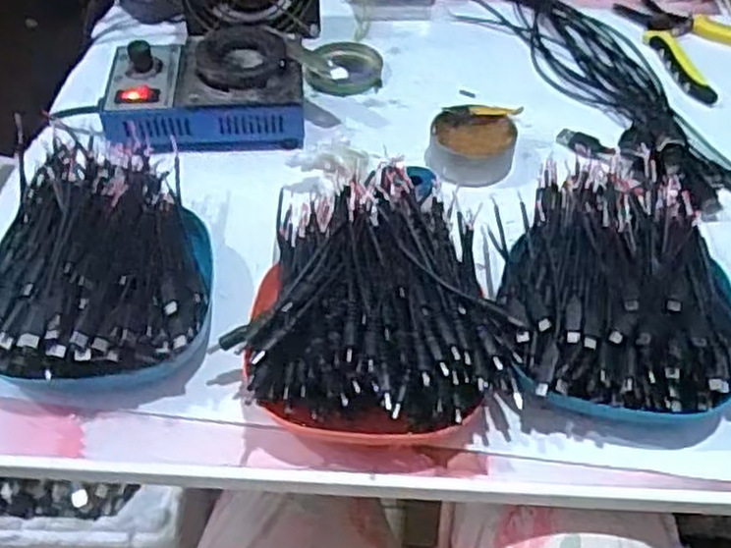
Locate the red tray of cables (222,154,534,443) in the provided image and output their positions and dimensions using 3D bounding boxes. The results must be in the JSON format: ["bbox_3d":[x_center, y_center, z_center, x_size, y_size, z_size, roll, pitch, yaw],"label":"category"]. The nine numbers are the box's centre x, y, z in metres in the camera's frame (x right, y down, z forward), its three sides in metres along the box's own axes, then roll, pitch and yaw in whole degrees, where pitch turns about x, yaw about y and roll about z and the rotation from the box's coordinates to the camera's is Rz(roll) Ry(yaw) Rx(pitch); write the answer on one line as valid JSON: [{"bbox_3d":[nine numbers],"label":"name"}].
[{"bbox_3d":[0.011,0.015,0.450,0.158,0.069,0.181,9,51,8],"label":"red tray of cables"}]

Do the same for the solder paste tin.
[{"bbox_3d":[0.081,-0.092,0.580,0.064,0.028,0.057,3,50,2],"label":"solder paste tin"}]

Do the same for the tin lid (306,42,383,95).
[{"bbox_3d":[-0.017,-0.181,0.667,0.063,0.013,0.072,1,50,1],"label":"tin lid"}]

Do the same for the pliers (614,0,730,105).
[{"bbox_3d":[0.293,-0.214,0.694,0.115,0.014,0.153,-25,54,-19],"label":"pliers"}]

